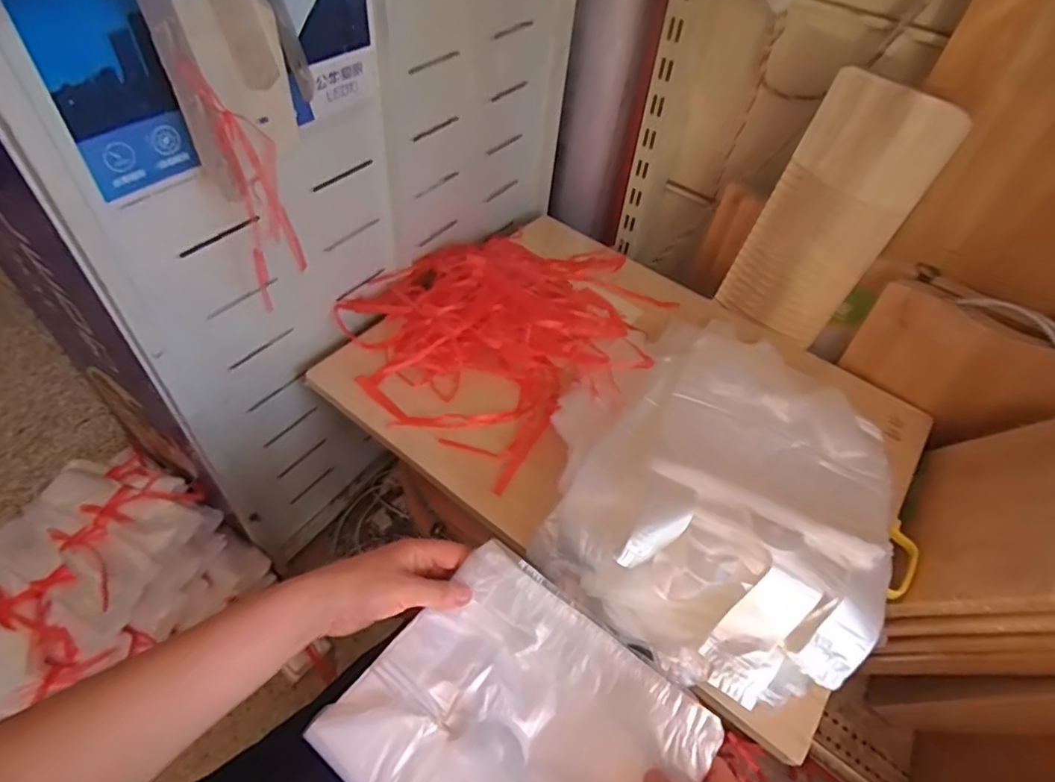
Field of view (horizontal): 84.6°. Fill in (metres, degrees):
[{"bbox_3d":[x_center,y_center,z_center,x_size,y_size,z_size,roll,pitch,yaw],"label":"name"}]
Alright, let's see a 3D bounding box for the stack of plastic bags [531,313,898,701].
[{"bbox_3d":[0.209,0.076,0.612,0.327,0.104,0.418,32,54,19],"label":"stack of plastic bags"}]

